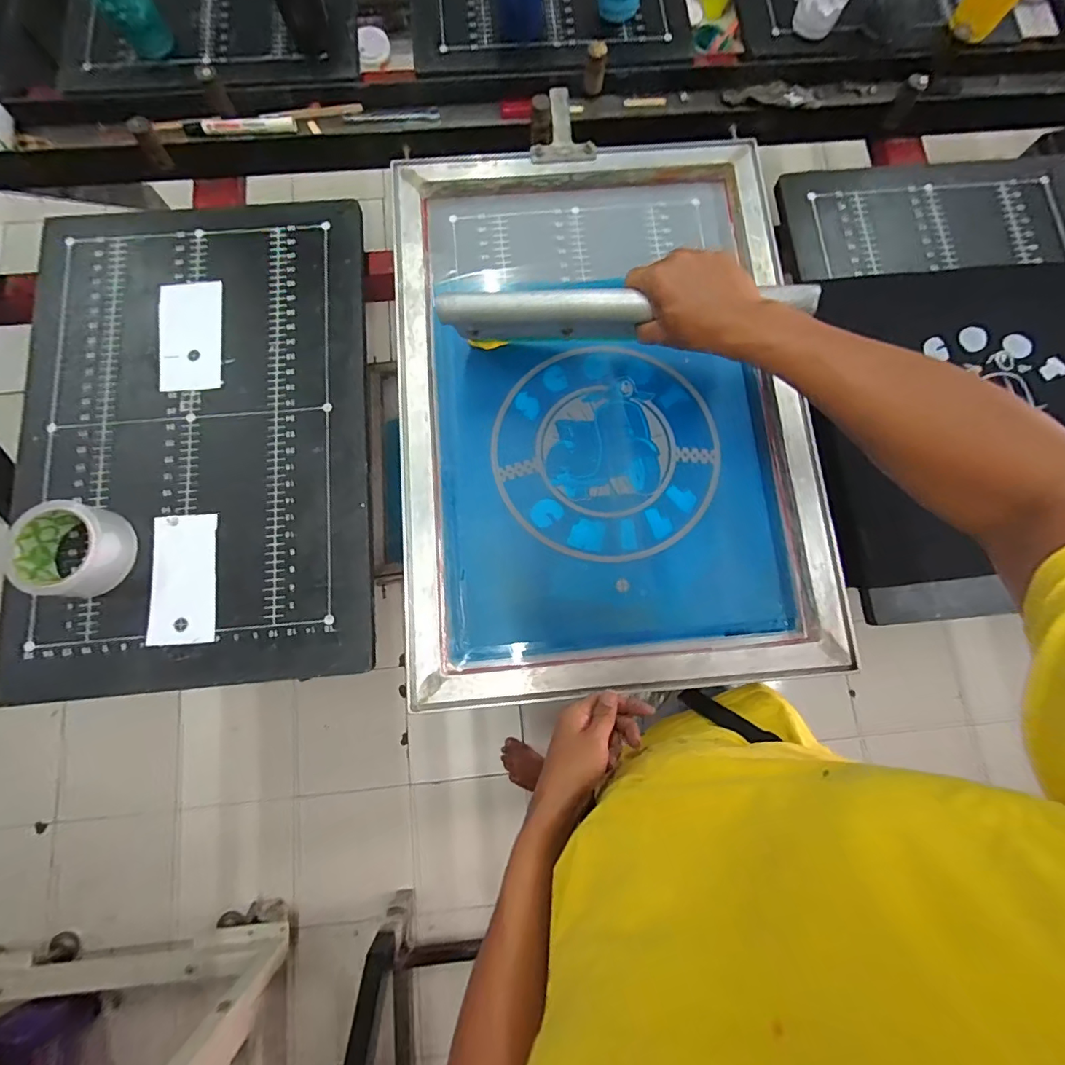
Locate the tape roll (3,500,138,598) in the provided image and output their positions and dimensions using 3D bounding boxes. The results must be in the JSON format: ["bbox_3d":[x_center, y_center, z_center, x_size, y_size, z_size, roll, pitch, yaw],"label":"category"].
[{"bbox_3d":[-0.491,0.016,0.510,0.105,0.046,0.097,0,79,-1],"label":"tape roll"}]

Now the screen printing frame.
[{"bbox_3d":[0.081,-0.160,0.575,0.461,0.047,0.656,-5,77,-1],"label":"screen printing frame"}]

